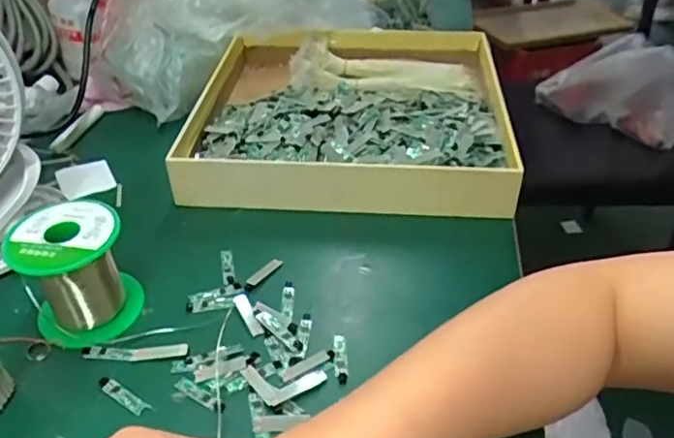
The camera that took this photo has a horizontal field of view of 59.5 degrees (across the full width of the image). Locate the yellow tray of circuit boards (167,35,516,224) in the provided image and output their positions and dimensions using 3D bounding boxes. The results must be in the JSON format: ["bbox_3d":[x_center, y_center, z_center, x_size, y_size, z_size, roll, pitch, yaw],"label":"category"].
[{"bbox_3d":[0.015,-0.122,0.584,0.270,0.048,0.305,2,39,3],"label":"yellow tray of circuit boards"}]

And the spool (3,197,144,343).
[{"bbox_3d":[-0.168,0.035,0.383,0.064,0.070,0.064,-1,39,0],"label":"spool"}]

